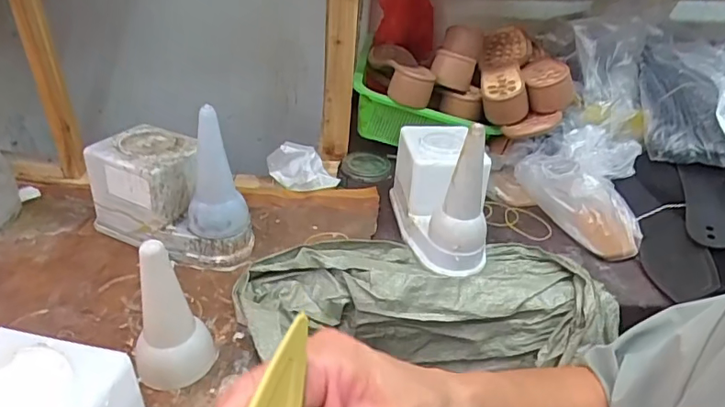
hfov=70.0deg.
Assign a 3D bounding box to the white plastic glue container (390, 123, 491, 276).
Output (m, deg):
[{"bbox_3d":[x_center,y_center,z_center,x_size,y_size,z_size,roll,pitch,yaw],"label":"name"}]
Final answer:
[{"bbox_3d":[0.099,-0.036,0.651,0.088,0.172,0.185,1,32,-8],"label":"white plastic glue container"}]

